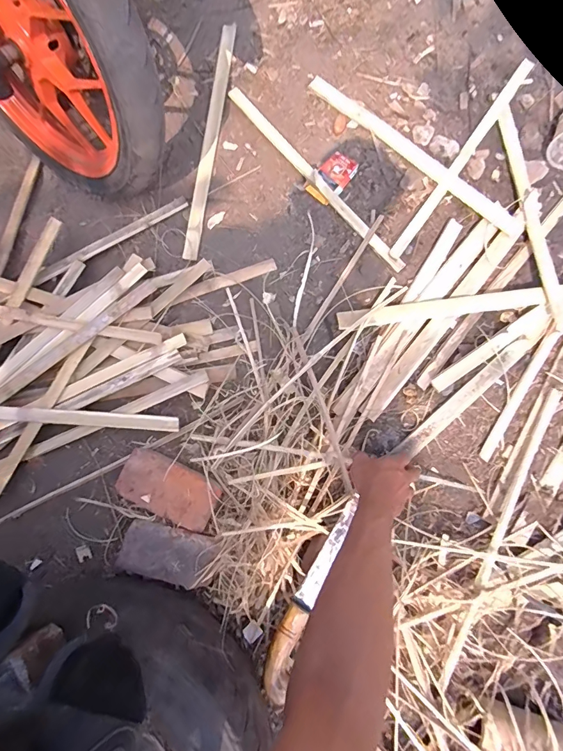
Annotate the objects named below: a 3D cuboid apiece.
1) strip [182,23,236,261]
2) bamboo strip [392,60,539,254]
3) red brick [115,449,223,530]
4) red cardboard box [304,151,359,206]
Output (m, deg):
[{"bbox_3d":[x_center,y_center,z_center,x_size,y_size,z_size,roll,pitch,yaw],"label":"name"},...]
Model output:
[{"bbox_3d":[-0.148,-0.494,0.806,0.031,0.013,0.534,7,80,2],"label":"strip"},{"bbox_3d":[0.363,-0.435,0.773,0.023,0.017,0.506,35,82,7],"label":"bamboo strip"},{"bbox_3d":[-0.195,0.199,0.679,0.170,0.040,0.088,22,81,5],"label":"red brick"},{"bbox_3d":[0.104,-0.398,0.778,0.066,0.012,0.112,39,83,7],"label":"red cardboard box"}]

